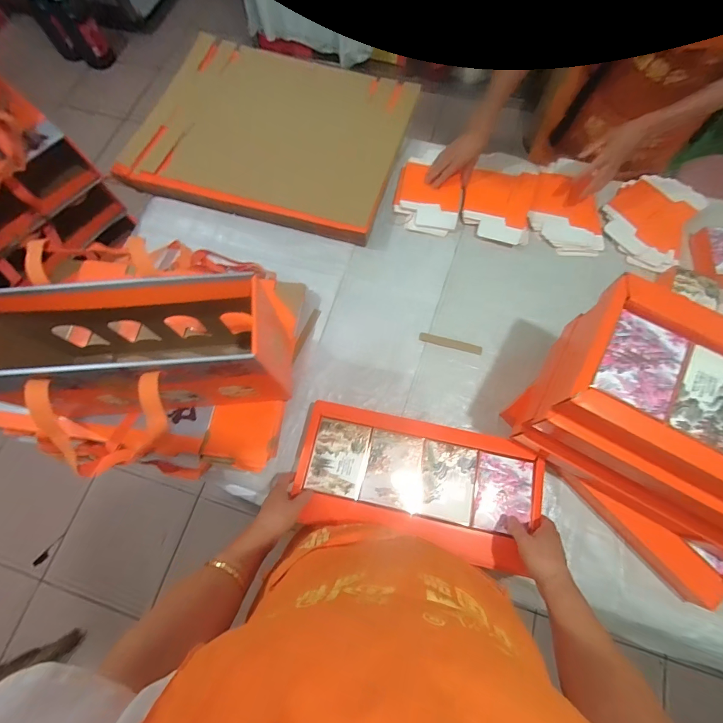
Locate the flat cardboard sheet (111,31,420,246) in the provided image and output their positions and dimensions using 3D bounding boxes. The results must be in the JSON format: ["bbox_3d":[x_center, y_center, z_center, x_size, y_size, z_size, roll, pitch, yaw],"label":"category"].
[{"bbox_3d":[-0.228,-0.589,0.918,0.653,0.068,0.518,17,74,7],"label":"flat cardboard sheet"}]

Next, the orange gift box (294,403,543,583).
[{"bbox_3d":[0.096,0.211,0.638,0.408,0.048,0.204,11,73,6],"label":"orange gift box"}]

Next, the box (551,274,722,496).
[{"bbox_3d":[0.490,0.071,0.475,0.428,0.082,0.251,32,75,11],"label":"box"}]

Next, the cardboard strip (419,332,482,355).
[{"bbox_3d":[0.190,-0.038,0.763,0.132,0.006,0.020,14,81,3],"label":"cardboard strip"}]

